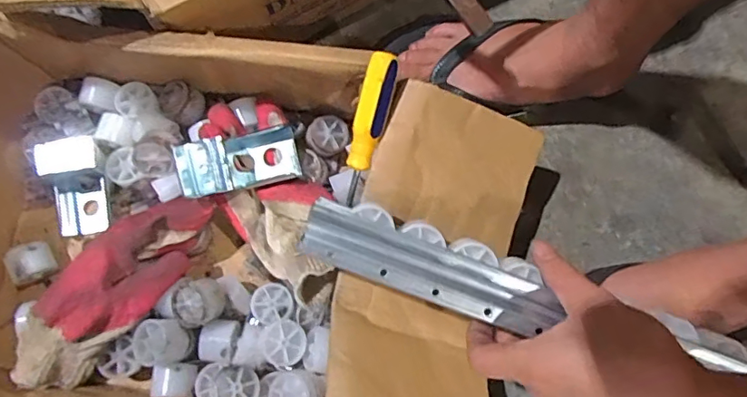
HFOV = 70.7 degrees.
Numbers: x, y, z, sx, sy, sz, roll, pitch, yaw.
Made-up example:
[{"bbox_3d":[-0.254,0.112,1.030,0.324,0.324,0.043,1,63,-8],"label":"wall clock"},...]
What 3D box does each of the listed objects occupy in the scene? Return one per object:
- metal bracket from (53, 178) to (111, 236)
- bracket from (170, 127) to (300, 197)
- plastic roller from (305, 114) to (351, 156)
[{"bbox_3d":[-0.265,0.008,0.485,0.047,0.015,0.048,-9,93,1],"label":"metal bracket"},{"bbox_3d":[-0.113,-0.029,0.442,0.096,0.038,0.044,-12,76,-16],"label":"bracket"},{"bbox_3d":[-0.042,-0.057,0.476,0.037,0.020,0.034,0,91,-12],"label":"plastic roller"}]

